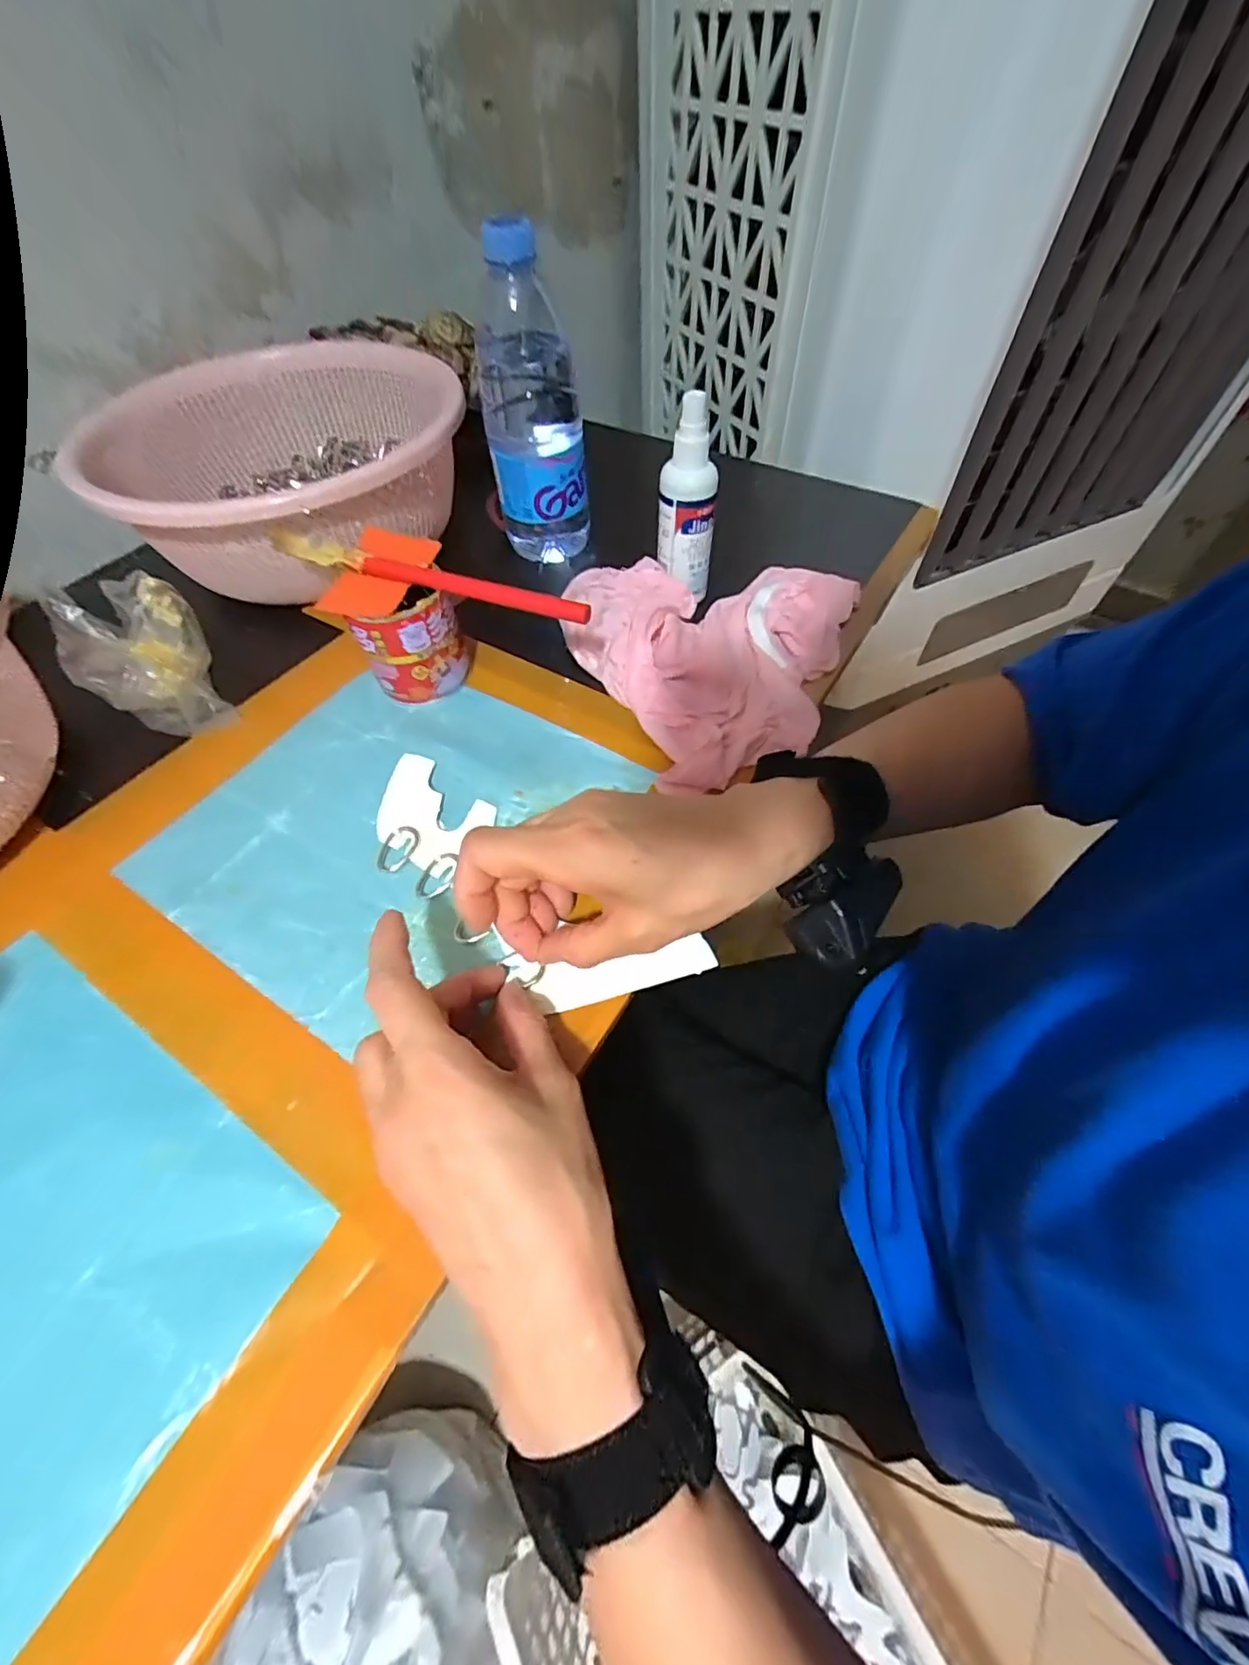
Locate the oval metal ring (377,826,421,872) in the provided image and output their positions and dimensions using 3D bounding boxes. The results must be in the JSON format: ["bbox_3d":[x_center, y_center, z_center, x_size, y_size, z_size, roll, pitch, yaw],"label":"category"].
[{"bbox_3d":[-0.129,0.008,0.325,0.019,0.006,0.028,21,60,15],"label":"oval metal ring"}]

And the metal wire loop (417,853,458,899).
[{"bbox_3d":[-0.103,0.023,0.314,0.020,0.007,0.025,1,57,2],"label":"metal wire loop"}]

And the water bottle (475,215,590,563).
[{"bbox_3d":[-0.069,-0.313,0.427,0.071,0.190,0.072,-7,57,-3],"label":"water bottle"}]

